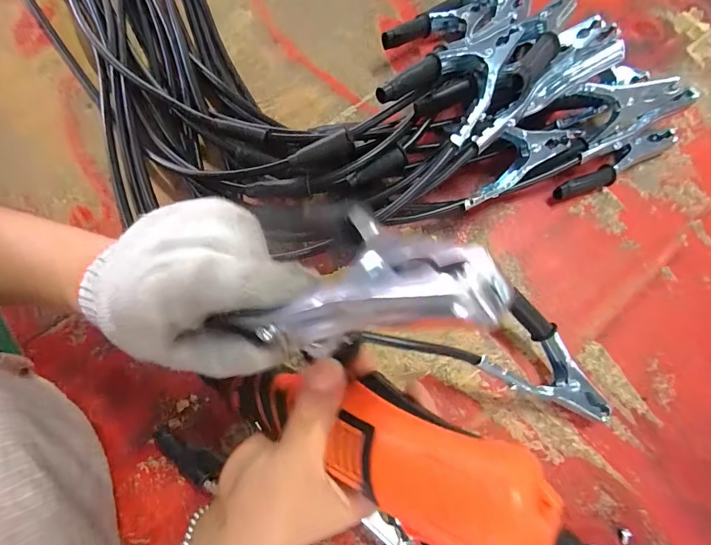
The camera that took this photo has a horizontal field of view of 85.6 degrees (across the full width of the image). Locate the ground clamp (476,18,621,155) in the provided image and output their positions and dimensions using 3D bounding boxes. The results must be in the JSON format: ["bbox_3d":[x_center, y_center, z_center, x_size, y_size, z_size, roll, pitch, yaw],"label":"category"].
[{"bbox_3d":[0.166,-0.172,0.349,0.173,0.060,0.044,-34,78,-9],"label":"ground clamp"}]

